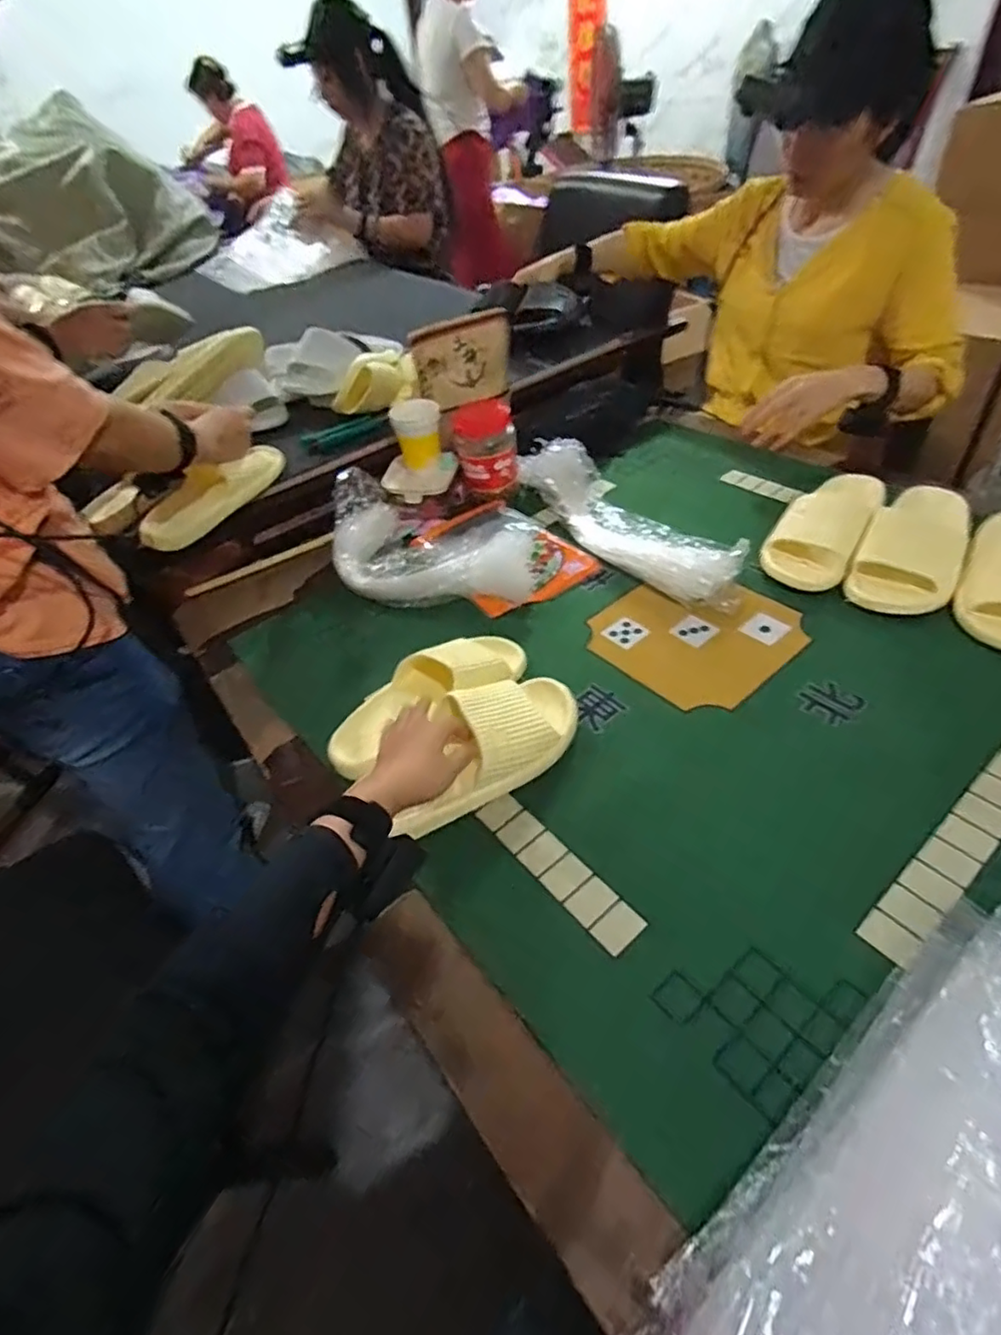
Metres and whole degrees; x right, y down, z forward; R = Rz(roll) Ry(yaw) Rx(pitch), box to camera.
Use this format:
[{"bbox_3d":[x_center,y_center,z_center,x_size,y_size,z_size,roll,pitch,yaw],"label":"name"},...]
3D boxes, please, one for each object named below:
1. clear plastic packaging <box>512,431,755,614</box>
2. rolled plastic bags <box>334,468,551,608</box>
[{"bbox_3d":[0.167,-0.214,0.888,0.110,0.055,0.416,-27,49,-18],"label":"clear plastic packaging"},{"bbox_3d":[-0.086,-0.191,0.900,0.318,0.066,0.236,-3,46,4],"label":"rolled plastic bags"}]

